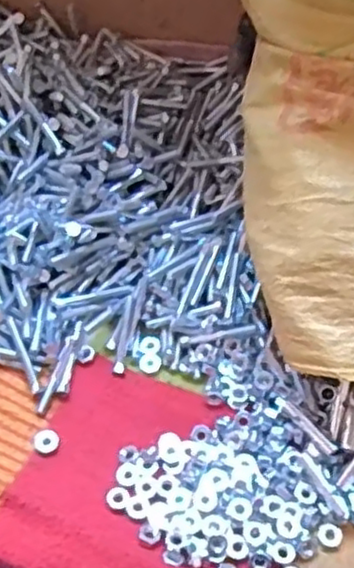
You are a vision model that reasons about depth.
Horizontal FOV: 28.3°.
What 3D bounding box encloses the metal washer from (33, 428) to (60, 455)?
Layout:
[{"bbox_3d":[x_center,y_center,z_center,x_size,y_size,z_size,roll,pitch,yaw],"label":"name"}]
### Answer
[{"bbox_3d":[-0.088,0.105,0.475,0.017,0.004,0.017,1,54,-1],"label":"metal washer"}]

